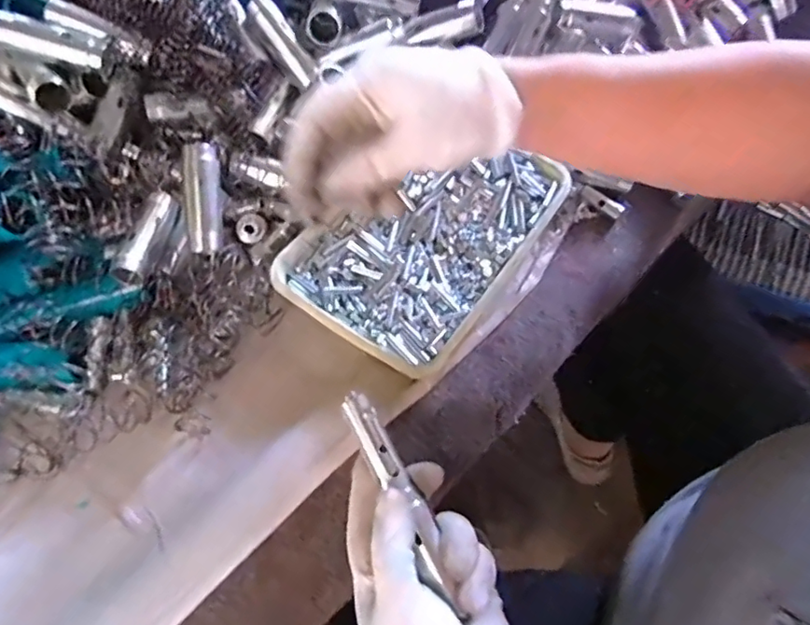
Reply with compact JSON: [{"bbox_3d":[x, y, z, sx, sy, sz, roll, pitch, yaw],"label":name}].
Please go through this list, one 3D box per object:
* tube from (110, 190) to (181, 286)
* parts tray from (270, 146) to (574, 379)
[{"bbox_3d":[-0.170,-0.052,0.366,0.025,0.020,0.069,13,66,6],"label":"tube"},{"bbox_3d":[0.017,-0.053,0.408,0.137,0.045,0.200,34,70,15],"label":"parts tray"}]

